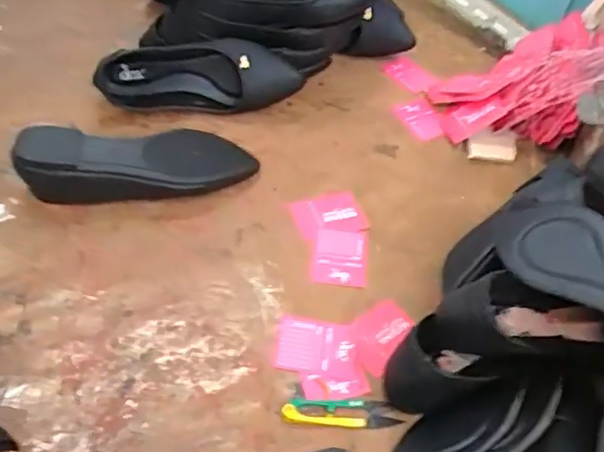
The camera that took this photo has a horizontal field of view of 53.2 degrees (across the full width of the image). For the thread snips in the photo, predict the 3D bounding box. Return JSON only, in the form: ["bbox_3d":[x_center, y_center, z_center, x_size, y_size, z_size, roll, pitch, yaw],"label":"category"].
[{"bbox_3d":[0.034,0.161,0.518,0.100,0.010,0.024,5,48,-3],"label":"thread snips"}]

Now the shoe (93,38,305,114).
[{"bbox_3d":[-0.130,-0.190,0.767,0.251,0.073,0.056,-4,49,-11],"label":"shoe"}]

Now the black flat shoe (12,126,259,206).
[{"bbox_3d":[-0.172,-0.070,0.655,0.250,0.069,0.076,-9,50,-15],"label":"black flat shoe"}]

